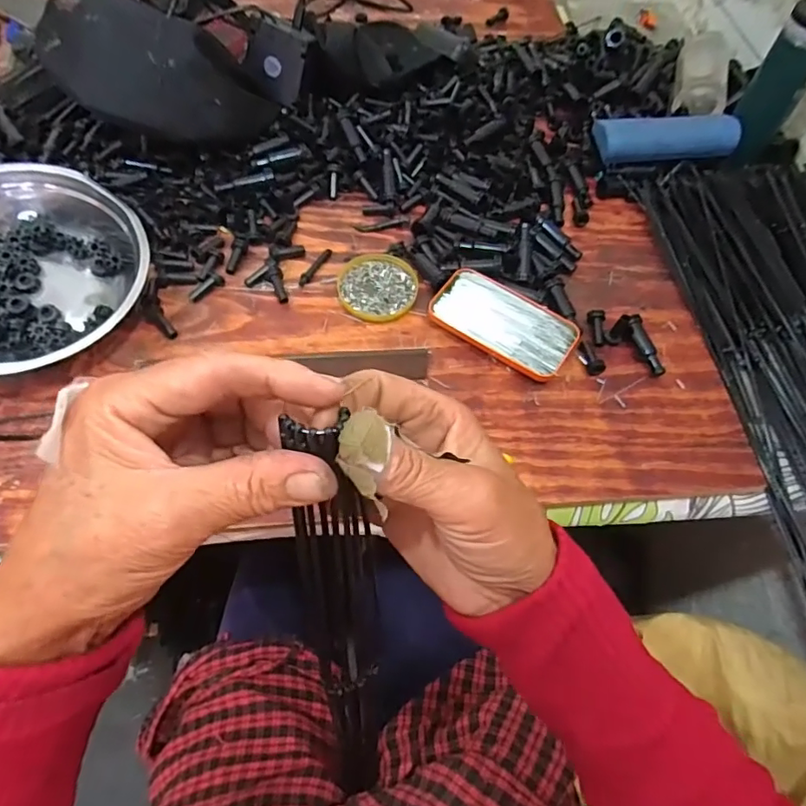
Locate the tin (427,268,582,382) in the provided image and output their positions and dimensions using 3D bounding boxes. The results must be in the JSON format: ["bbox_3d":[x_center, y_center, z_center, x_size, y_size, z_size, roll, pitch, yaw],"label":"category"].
[{"bbox_3d":[0.104,-0.083,0.548,0.144,0.015,0.080,33,64,14],"label":"tin"}]

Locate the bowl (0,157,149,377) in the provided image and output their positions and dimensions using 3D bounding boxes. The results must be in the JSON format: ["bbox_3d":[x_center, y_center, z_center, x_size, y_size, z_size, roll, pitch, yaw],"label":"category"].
[{"bbox_3d":[-0.368,-0.133,0.510,0.213,0.080,0.213,2,61,-3],"label":"bowl"}]

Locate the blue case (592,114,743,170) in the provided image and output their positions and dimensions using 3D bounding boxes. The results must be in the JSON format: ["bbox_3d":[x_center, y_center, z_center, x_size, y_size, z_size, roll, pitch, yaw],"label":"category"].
[{"bbox_3d":[0.321,-0.328,0.658,0.165,0.040,0.058,0,61,-4],"label":"blue case"}]

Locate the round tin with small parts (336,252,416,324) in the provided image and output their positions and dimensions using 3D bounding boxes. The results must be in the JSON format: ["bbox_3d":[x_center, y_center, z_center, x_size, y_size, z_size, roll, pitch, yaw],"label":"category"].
[{"bbox_3d":[-0.027,-0.125,0.574,0.081,0.006,0.089,2,61,-3],"label":"round tin with small parts"}]

